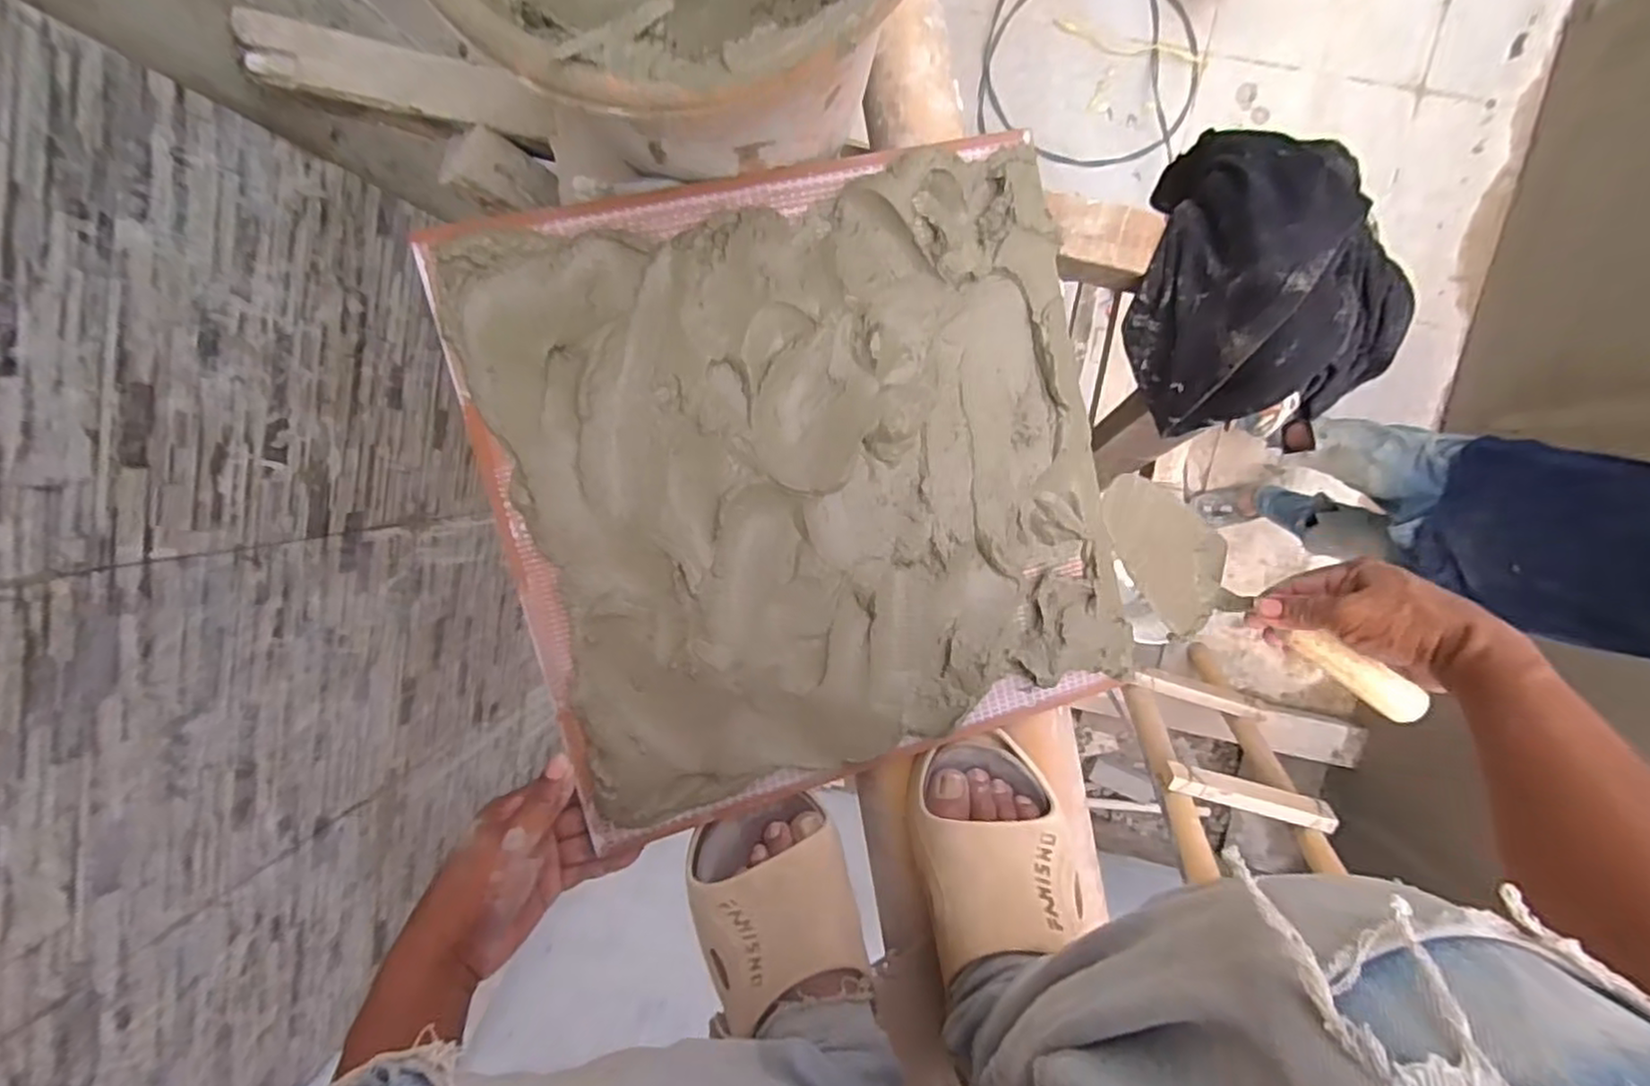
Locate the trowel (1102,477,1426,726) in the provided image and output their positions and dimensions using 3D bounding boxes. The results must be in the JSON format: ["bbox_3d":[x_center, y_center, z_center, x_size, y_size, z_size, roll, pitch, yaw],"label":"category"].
[{"bbox_3d":[0.311,0.050,0.514,0.272,0.047,0.080,35,96,5],"label":"trowel"}]

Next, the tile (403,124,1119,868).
[{"bbox_3d":[-0.003,-0.041,0.452,0.388,0.016,0.381,-14,97,-10],"label":"tile"}]

